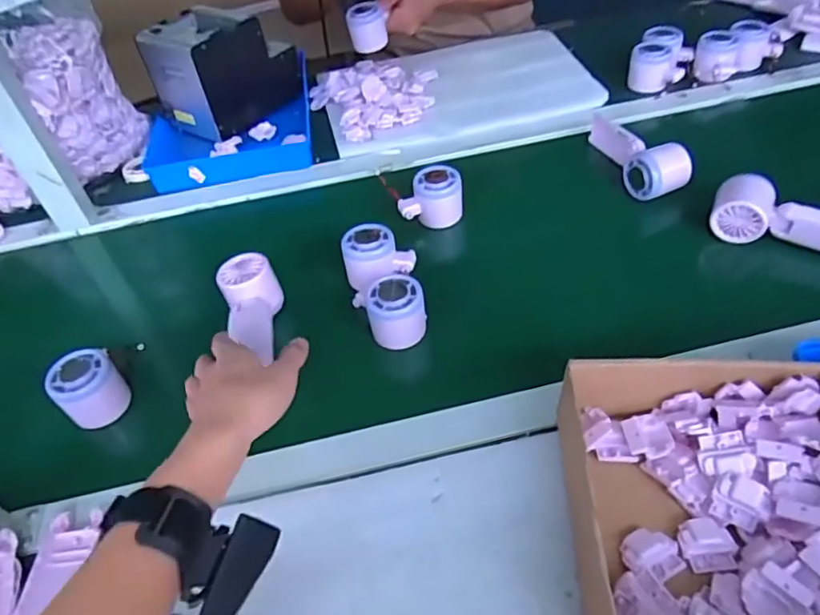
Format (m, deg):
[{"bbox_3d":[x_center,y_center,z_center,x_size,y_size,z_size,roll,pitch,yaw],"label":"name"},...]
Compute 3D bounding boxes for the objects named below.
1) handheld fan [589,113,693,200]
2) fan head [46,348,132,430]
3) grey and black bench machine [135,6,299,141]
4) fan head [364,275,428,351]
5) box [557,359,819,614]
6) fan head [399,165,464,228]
[{"bbox_3d":[0.288,-0.192,0.748,0.055,0.063,0.180,-10,46,-2],"label":"handheld fan"},{"bbox_3d":[-0.300,0.075,0.558,0.047,0.057,0.054,31,57,31],"label":"fan head"},{"bbox_3d":[-0.283,-0.373,0.901,0.123,0.129,0.180,25,55,28],"label":"grey and black bench machine"},{"bbox_3d":[-0.014,0.004,0.584,0.055,0.051,0.052,-11,46,-3],"label":"fan head"},{"bbox_3d":[0.214,0.134,0.415,0.196,0.062,0.217,-1,46,7],"label":"box"},{"bbox_3d":[0.024,-0.134,0.718,0.077,0.054,0.054,-10,46,-1],"label":"fan head"}]

